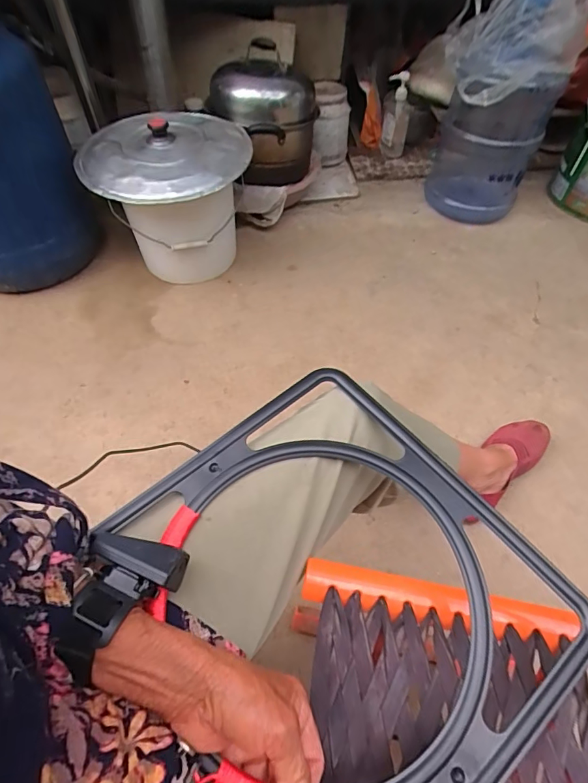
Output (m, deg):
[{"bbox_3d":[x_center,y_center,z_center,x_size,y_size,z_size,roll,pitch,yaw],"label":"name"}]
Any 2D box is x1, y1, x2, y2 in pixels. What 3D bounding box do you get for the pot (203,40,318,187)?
[{"bbox_3d":[-0.071,-0.660,1.076,0.242,0.235,0.249,0,56,0],"label":"pot"}]

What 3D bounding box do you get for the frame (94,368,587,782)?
[{"bbox_3d":[0.020,0.162,0.350,0.324,0.033,0.329,-32,63,-21],"label":"frame"}]

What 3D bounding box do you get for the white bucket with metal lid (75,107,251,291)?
[{"bbox_3d":[-0.267,-0.438,1.005,0.335,0.264,0.355,-4,56,-5],"label":"white bucket with metal lid"}]

